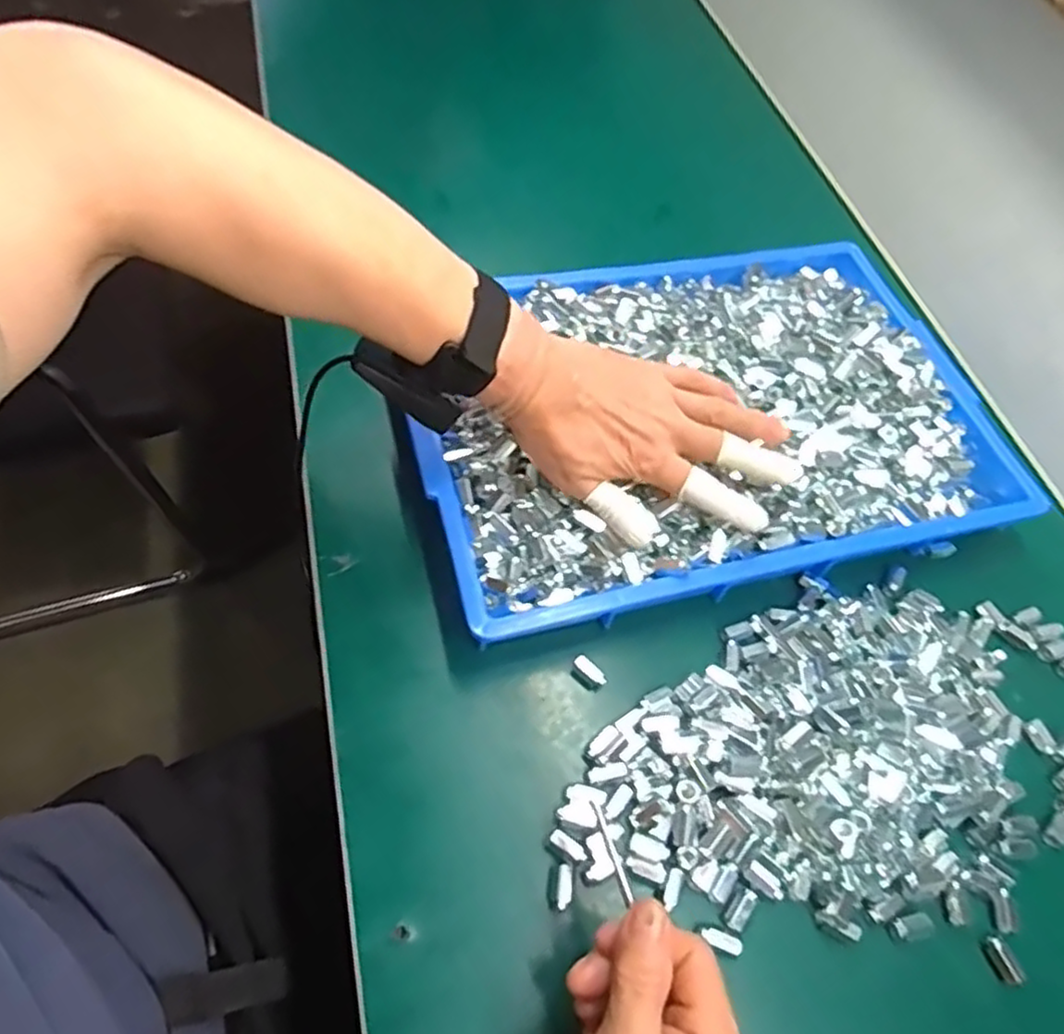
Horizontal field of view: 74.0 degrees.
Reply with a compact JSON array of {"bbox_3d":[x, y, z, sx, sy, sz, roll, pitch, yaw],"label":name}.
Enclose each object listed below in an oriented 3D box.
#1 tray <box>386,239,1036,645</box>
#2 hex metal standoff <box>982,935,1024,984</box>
[{"bbox_3d":[0.129,-0.087,0.517,0.424,0.054,0.283,-13,64,-10],"label":"tray"},{"bbox_3d":[0.256,0.240,0.382,0.012,0.010,0.021,-14,62,-15],"label":"hex metal standoff"}]

